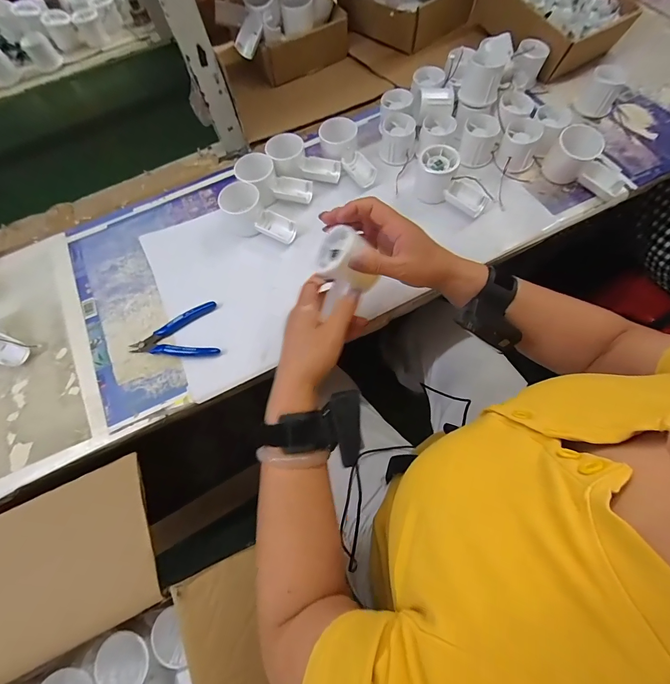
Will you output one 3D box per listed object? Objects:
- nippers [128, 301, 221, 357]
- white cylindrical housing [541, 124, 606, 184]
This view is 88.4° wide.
[{"bbox_3d":[-0.214,-0.005,0.462,0.116,0.014,0.075,-14,66,-2],"label":"nippers"},{"bbox_3d":[0.344,-0.273,0.499,0.059,0.055,0.057,-2,66,4],"label":"white cylindrical housing"}]

